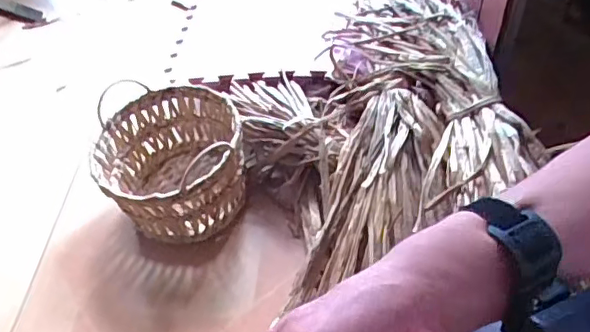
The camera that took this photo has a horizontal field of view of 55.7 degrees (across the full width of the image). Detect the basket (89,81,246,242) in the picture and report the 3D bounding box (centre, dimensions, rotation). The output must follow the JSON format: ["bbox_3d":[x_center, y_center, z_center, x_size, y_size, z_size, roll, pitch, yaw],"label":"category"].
[{"bbox_3d":[-0.223,0.004,1.046,0.256,0.191,0.256,-2,52,2],"label":"basket"}]

